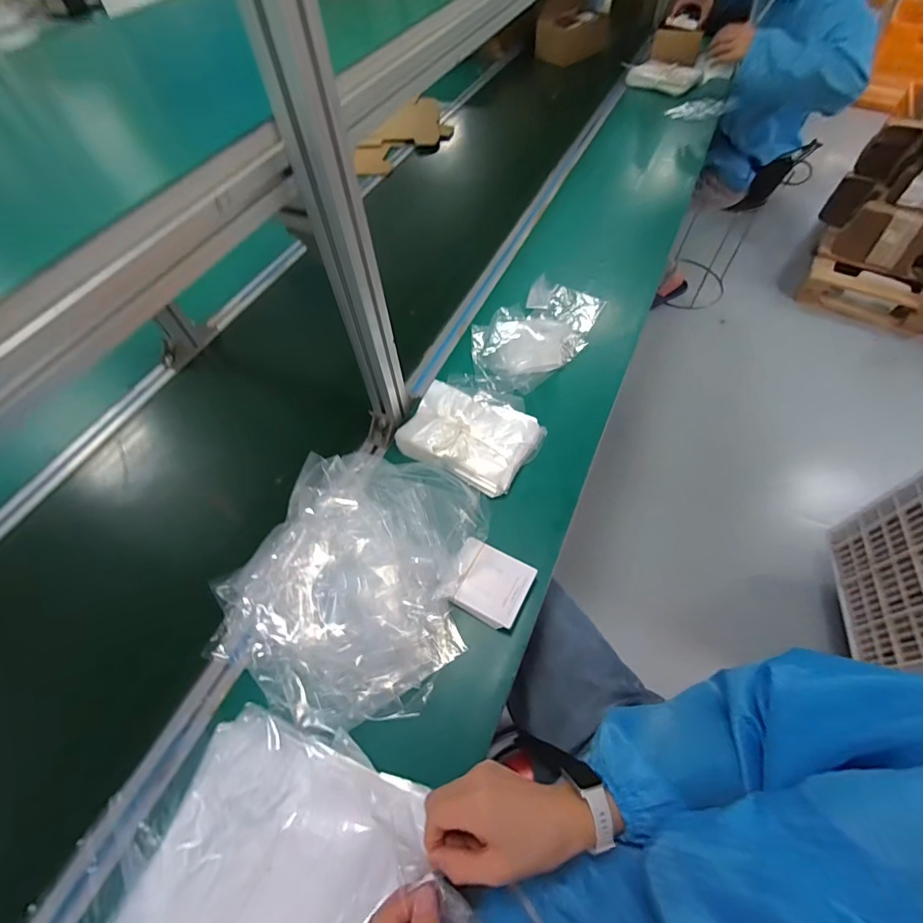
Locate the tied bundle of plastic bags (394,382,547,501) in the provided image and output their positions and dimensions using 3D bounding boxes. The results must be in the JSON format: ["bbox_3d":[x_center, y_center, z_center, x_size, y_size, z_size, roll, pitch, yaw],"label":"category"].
[{"bbox_3d":[0.010,-0.044,0.657,0.193,0.033,0.144,30,64,19],"label":"tied bundle of plastic bags"}]

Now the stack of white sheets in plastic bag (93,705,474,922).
[{"bbox_3d":[-0.171,0.422,0.407,0.311,0.017,0.277,25,62,17],"label":"stack of white sheets in plastic bag"}]

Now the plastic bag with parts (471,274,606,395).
[{"bbox_3d":[0.133,-0.240,0.789,0.174,0.035,0.311,39,67,23],"label":"plastic bag with parts"}]

